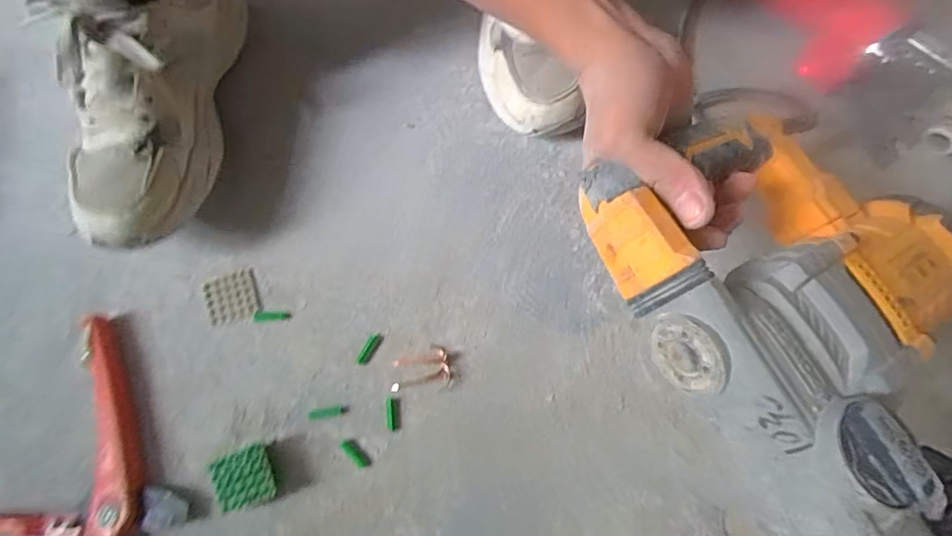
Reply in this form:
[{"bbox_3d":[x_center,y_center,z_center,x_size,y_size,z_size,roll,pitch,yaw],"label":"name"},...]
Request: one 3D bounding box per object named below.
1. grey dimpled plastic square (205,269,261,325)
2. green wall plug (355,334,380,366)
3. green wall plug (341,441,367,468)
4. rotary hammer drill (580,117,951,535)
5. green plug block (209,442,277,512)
[{"bbox_3d":[-0.211,0.027,0.443,0.045,0.004,0.045,-19,74,-4],"label":"grey dimpled plastic square"},{"bbox_3d":[-0.091,0.067,0.426,0.009,0.004,0.028,26,76,9],"label":"green wall plug"},{"bbox_3d":[-0.096,0.146,0.401,0.008,0.004,0.026,-43,76,-10],"label":"green wall plug"},{"bbox_3d":[0.219,0.046,0.278,0.215,0.082,0.318,-31,75,-7],"label":"rotary hammer drill"},{"bbox_3d":[-0.175,0.161,0.393,0.041,0.028,0.040,-22,74,-5],"label":"green plug block"}]

